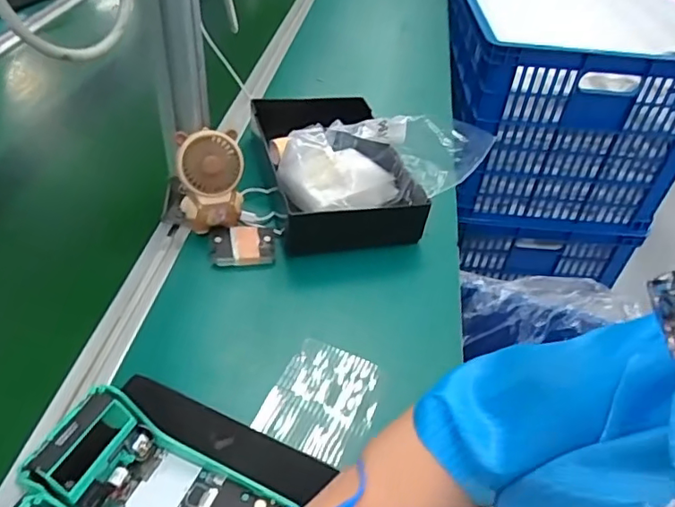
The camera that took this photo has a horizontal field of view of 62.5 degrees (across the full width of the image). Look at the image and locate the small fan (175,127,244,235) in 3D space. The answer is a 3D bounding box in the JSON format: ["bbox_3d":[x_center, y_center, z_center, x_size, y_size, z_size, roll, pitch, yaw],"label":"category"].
[{"bbox_3d":[-0.135,-0.079,0.599,0.066,0.093,0.063,-5,42,-11],"label":"small fan"}]

